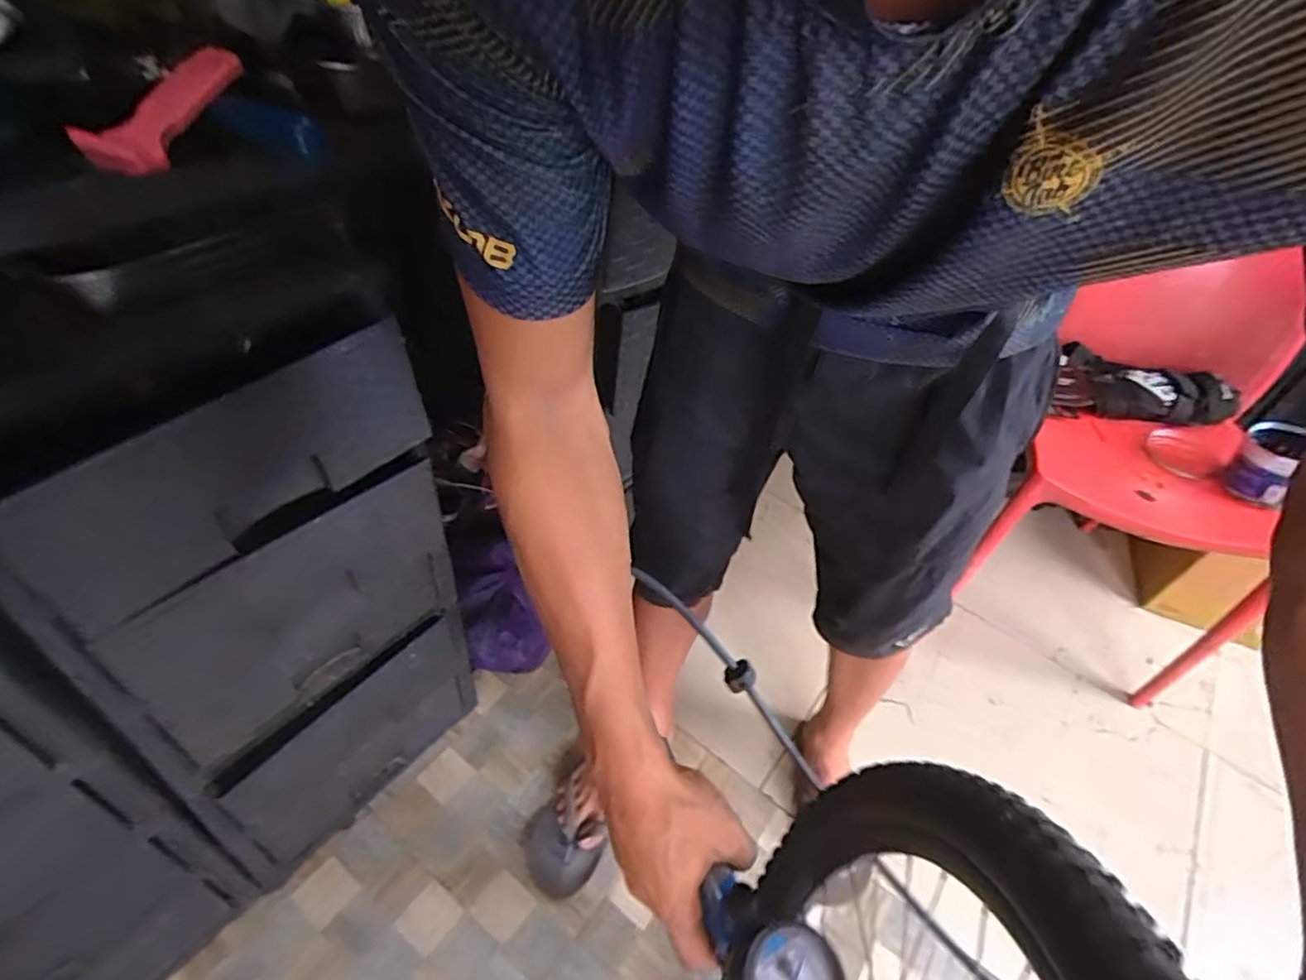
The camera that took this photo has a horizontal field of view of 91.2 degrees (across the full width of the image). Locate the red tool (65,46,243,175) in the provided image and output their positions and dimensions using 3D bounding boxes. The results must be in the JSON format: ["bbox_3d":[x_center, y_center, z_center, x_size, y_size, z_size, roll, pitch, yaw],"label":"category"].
[{"bbox_3d":[-0.316,-0.250,0.415,0.039,0.019,0.132,11,60,3],"label":"red tool"}]

